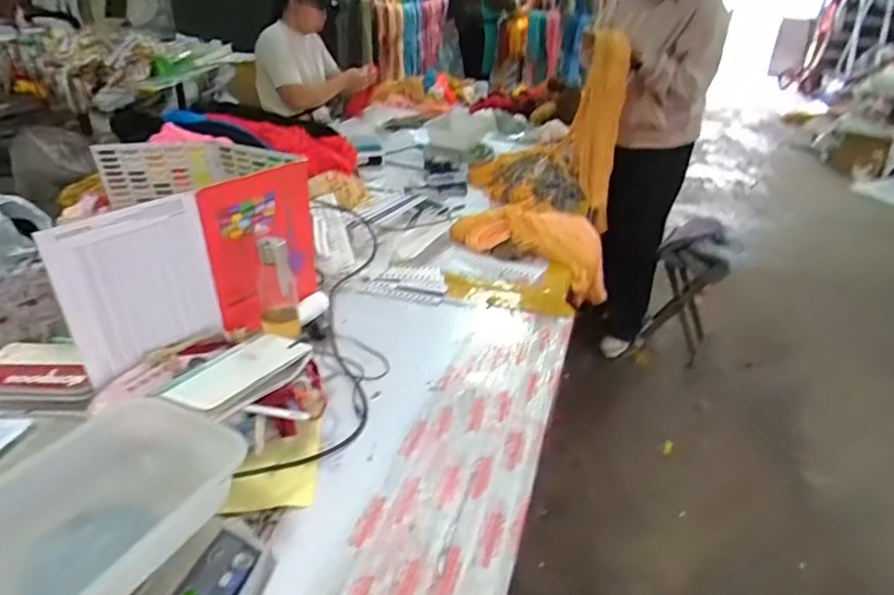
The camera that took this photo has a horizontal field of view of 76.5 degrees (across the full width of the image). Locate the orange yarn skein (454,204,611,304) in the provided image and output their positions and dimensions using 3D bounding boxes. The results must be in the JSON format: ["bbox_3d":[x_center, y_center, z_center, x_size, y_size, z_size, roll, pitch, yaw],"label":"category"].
[{"bbox_3d":[0.243,-0.123,1.455,0.454,0.181,0.128,19,28,-10],"label":"orange yarn skein"}]

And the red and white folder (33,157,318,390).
[{"bbox_3d":[-0.378,-0.048,0.941,0.054,0.260,0.458,21,34,27],"label":"red and white folder"}]

